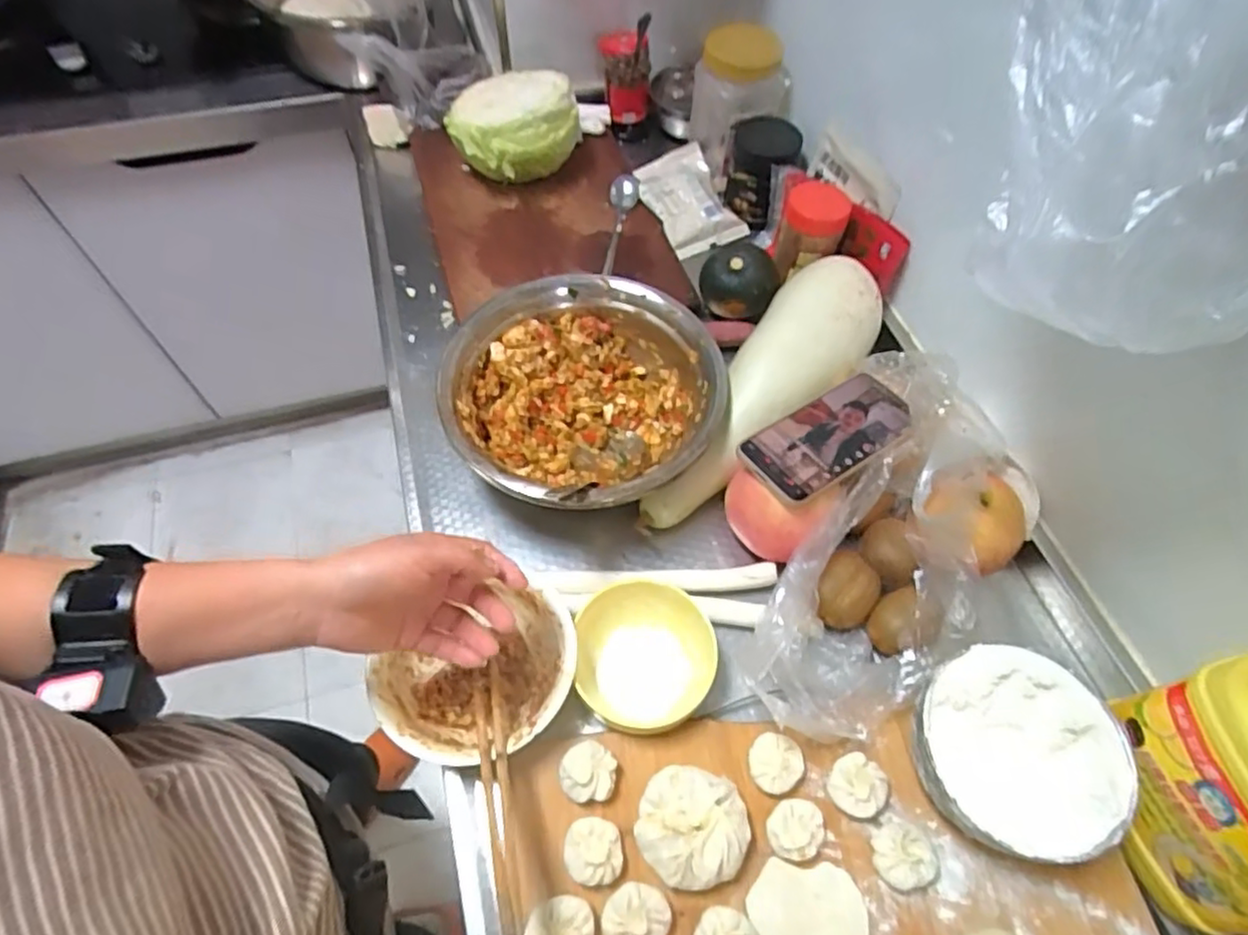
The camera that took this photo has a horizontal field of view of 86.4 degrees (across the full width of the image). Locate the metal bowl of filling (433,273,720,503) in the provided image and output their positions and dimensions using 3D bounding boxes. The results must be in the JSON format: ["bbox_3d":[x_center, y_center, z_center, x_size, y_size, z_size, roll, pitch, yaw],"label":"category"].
[{"bbox_3d":[-0.039,-0.056,0.625,0.238,0.096,0.242,1,58,-1],"label":"metal bowl of filling"}]

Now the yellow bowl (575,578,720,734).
[{"bbox_3d":[0.016,0.156,0.530,0.106,0.072,0.104,2,57,-3],"label":"yellow bowl"}]

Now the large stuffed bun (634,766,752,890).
[{"bbox_3d":[0.045,0.245,0.451,0.072,0.042,0.068,2,57,-3],"label":"large stuffed bun"}]

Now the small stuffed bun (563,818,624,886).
[{"bbox_3d":[-0.020,0.258,0.448,0.038,0.024,0.038,1,58,-3],"label":"small stuffed bun"}]

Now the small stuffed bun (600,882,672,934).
[{"bbox_3d":[0.007,0.294,0.431,0.042,0.023,0.042,2,57,-3],"label":"small stuffed bun"}]

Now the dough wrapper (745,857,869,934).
[{"bbox_3d":[0.123,0.300,0.442,0.077,0.014,0.064,1,58,-3],"label":"dough wrapper"}]

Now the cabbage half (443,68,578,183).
[{"bbox_3d":[-0.139,-0.417,0.818,0.147,0.103,0.171,-18,60,-12],"label":"cabbage half"}]

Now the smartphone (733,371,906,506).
[{"bbox_3d":[0.180,-0.029,0.567,0.162,0.010,0.076,-30,59,-23],"label":"smartphone"}]

